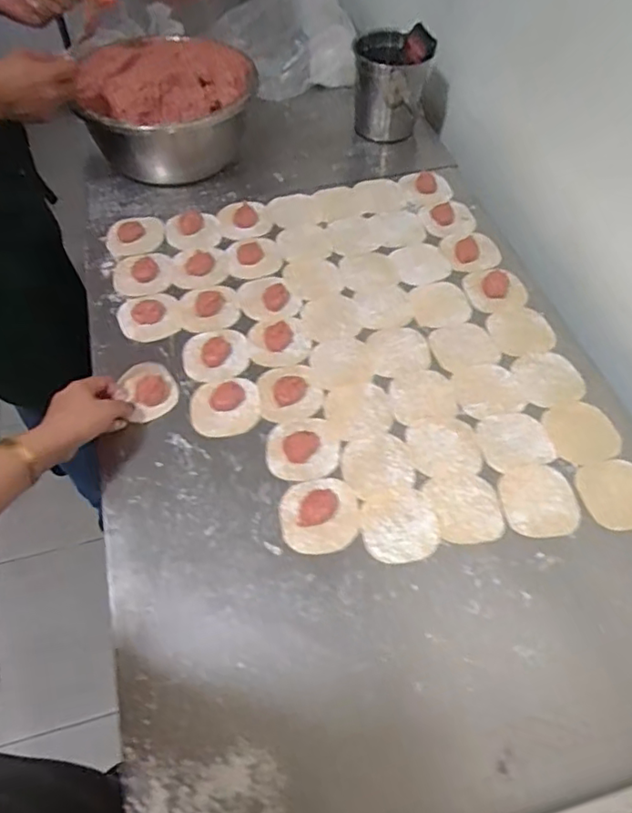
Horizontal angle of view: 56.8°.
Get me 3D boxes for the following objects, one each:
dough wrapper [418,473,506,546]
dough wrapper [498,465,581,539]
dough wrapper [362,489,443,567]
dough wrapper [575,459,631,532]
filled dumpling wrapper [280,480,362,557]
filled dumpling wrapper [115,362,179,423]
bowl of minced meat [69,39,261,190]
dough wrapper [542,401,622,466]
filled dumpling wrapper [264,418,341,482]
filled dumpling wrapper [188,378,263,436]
[{"bbox_3d":[0.158,0.106,0.617,0.075,0.004,0.080,-9,57,-7],"label":"dough wrapper"},{"bbox_3d":[0.238,0.100,0.622,0.079,0.004,0.079,0,56,0],"label":"dough wrapper"},{"bbox_3d":[0.086,0.123,0.604,0.079,0.004,0.076,-12,57,-9],"label":"dough wrapper"},{"bbox_3d":[0.325,0.093,0.627,0.081,0.004,0.079,-11,57,-8],"label":"dough wrapper"},{"bbox_3d":[0.004,0.112,0.606,0.080,0.011,0.078,-10,57,-8],"label":"filled dumpling wrapper"},{"bbox_3d":[-0.192,-0.016,0.674,0.060,0.034,0.061,-16,58,-11],"label":"filled dumpling wrapper"},{"bbox_3d":[-0.226,-0.481,0.931,0.242,0.161,0.245,0,56,0],"label":"bowl of minced meat"},{"bbox_3d":[0.307,0.028,0.672,0.082,0.004,0.078,-9,57,-6],"label":"dough wrapper"},{"bbox_3d":[-0.014,0.047,0.657,0.081,0.009,0.079,-10,57,-7],"label":"filled dumpling wrapper"},{"bbox_3d":[-0.107,-0.002,0.688,0.082,0.008,0.076,-12,57,-9],"label":"filled dumpling wrapper"}]

